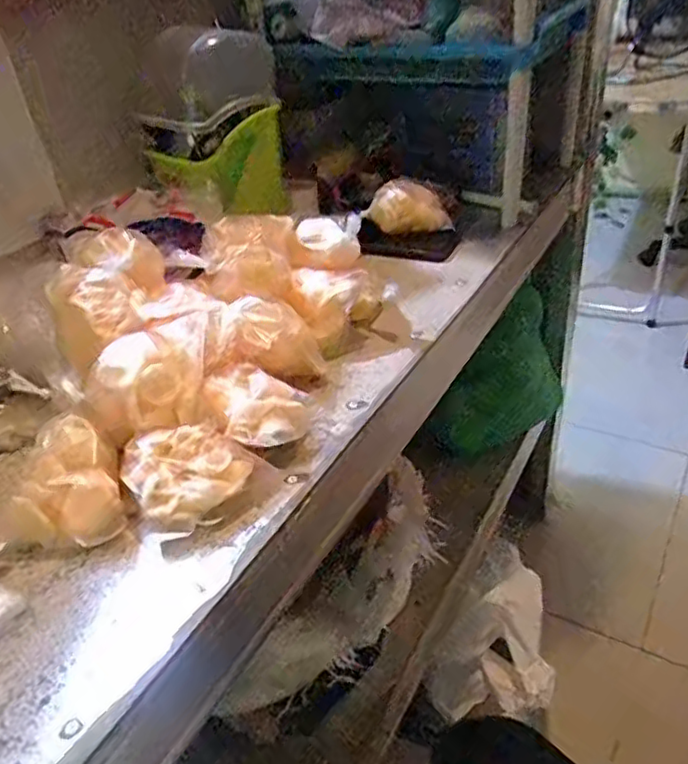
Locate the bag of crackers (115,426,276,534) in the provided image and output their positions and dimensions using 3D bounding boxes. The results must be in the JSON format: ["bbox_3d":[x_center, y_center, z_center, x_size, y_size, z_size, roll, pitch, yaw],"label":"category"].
[{"bbox_3d":[-0.115,0.063,0.495,0.074,0.046,0.088,22,43,34],"label":"bag of crackers"}]

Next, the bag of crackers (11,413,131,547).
[{"bbox_3d":[-0.199,0.072,0.488,0.069,0.058,0.074,-2,35,6],"label":"bag of crackers"}]

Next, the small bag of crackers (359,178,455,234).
[{"bbox_3d":[0.081,-0.222,0.829,0.105,0.061,0.044,-9,35,-4],"label":"small bag of crackers"}]

